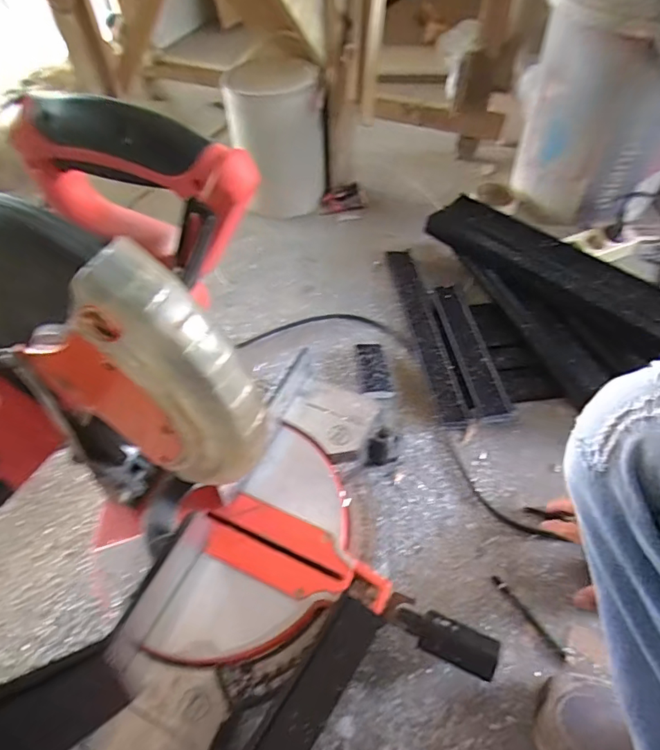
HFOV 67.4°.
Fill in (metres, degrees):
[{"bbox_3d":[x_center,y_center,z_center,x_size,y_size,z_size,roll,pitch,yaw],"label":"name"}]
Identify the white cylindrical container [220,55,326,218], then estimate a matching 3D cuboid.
[{"bbox_3d":[-0.106,-0.475,1.000,0.176,0.239,0.176,-7,52,-5],"label":"white cylindrical container"}]

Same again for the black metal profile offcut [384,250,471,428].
[{"bbox_3d":[0.150,-0.080,0.810,0.049,0.024,0.379,-6,52,-5],"label":"black metal profile offcut"}]

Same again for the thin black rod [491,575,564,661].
[{"bbox_3d":[0.216,0.263,0.542,0.009,0.004,0.099,-29,57,-20],"label":"thin black rod"}]

